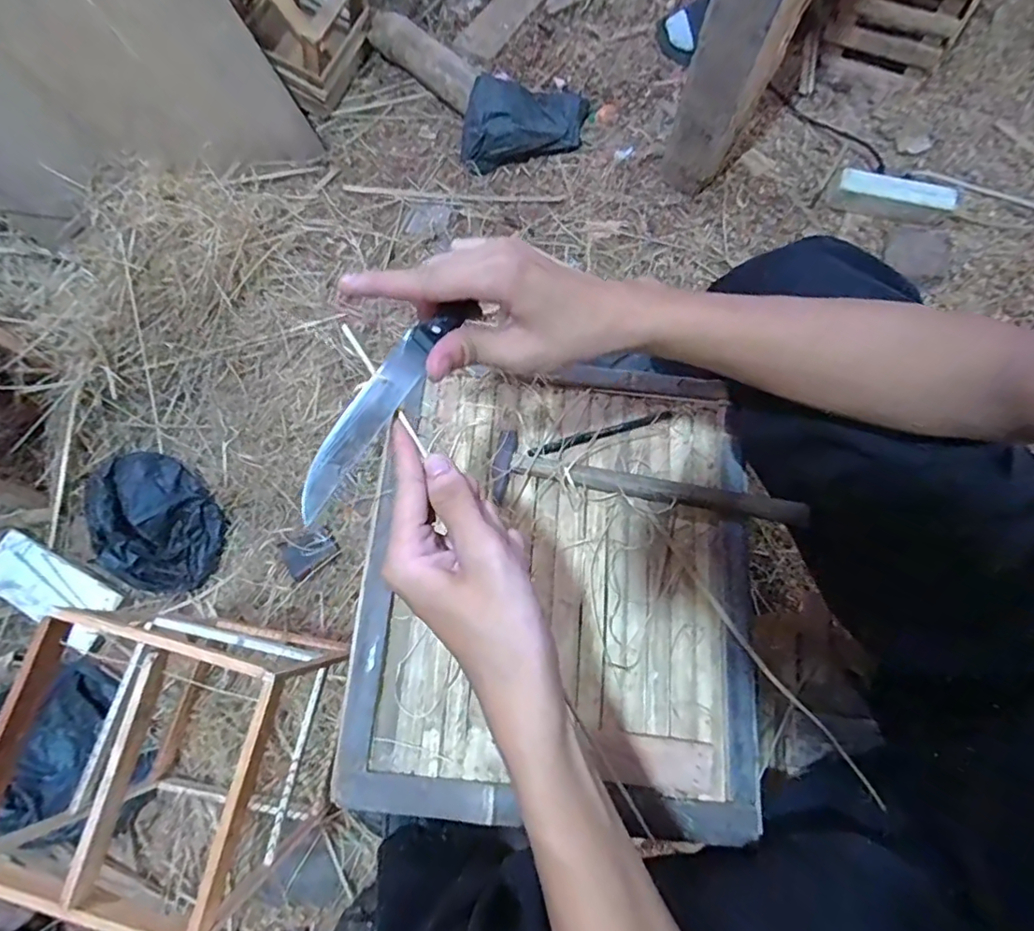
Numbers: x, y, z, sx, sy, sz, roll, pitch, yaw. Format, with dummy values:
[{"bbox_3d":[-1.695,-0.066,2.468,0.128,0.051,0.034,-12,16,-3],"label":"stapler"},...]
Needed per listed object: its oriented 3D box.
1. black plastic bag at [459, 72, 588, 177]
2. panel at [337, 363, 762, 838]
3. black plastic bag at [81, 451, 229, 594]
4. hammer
[{"bbox_3d":[0.015,-0.635,1.021,0.243,0.092,0.118,-7,74,-1],"label":"black plastic bag"},{"bbox_3d":[0.036,0.093,0.494,0.332,0.026,0.382,3,74,2],"label":"panel"},{"bbox_3d":[-0.560,0.085,0.846,0.214,0.074,0.184,32,77,10],"label":"black plastic bag"},{"bbox_3d":[0.120,0.017,0.507,0.278,0.023,0.057,7,74,3],"label":"hammer"}]

